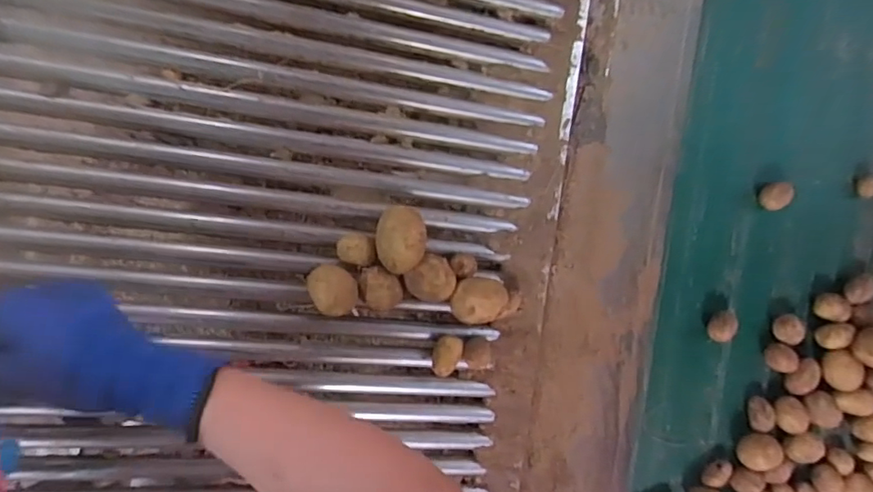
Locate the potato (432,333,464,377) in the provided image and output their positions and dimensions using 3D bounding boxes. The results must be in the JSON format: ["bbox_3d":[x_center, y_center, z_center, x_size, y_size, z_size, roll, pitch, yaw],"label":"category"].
[{"bbox_3d":[0.009,0.101,0.526,0.025,0.033,0.037,20,92,-4],"label":"potato"}]

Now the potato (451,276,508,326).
[{"bbox_3d":[0.040,0.049,0.515,0.051,0.048,0.039,1,93,-3],"label":"potato"}]

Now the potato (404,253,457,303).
[{"bbox_3d":[-0.004,0.030,0.505,0.040,0.042,0.041,0,93,-3],"label":"potato"}]

